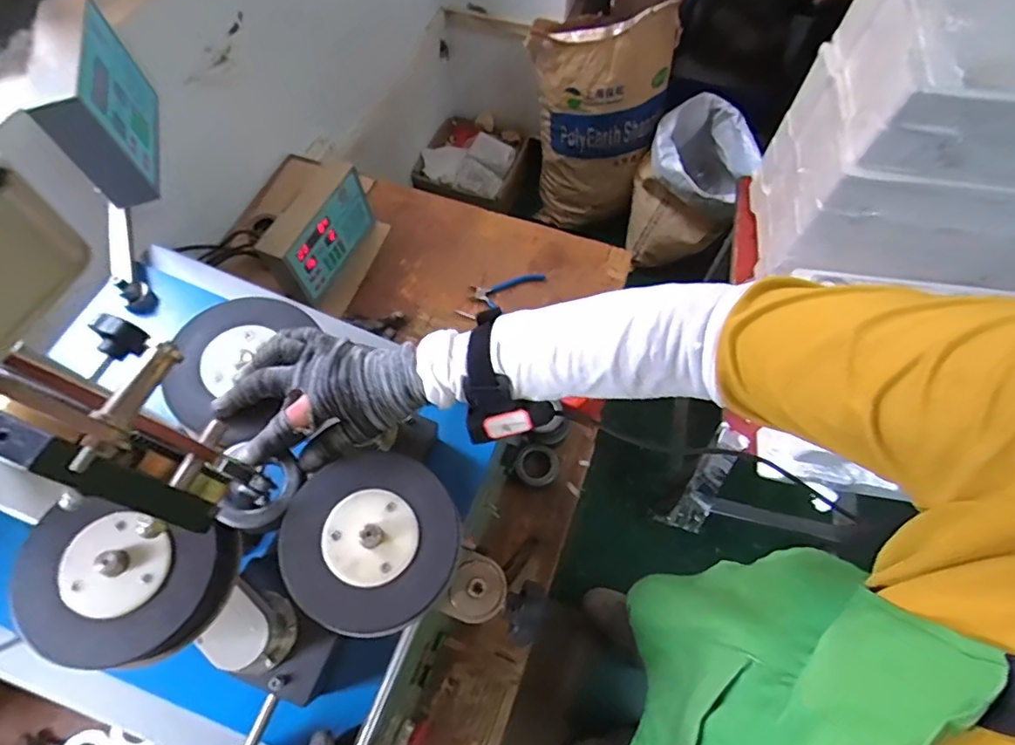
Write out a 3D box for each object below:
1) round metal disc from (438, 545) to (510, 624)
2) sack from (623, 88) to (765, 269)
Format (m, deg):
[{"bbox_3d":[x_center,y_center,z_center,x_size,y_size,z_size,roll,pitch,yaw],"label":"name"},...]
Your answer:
[{"bbox_3d":[-0.029,0.204,0.504,0.056,0.021,0.060,0,64,0],"label":"round metal disc"},{"bbox_3d":[0.572,-0.572,1.705,0.318,0.416,0.340,27,67,13],"label":"sack"}]

